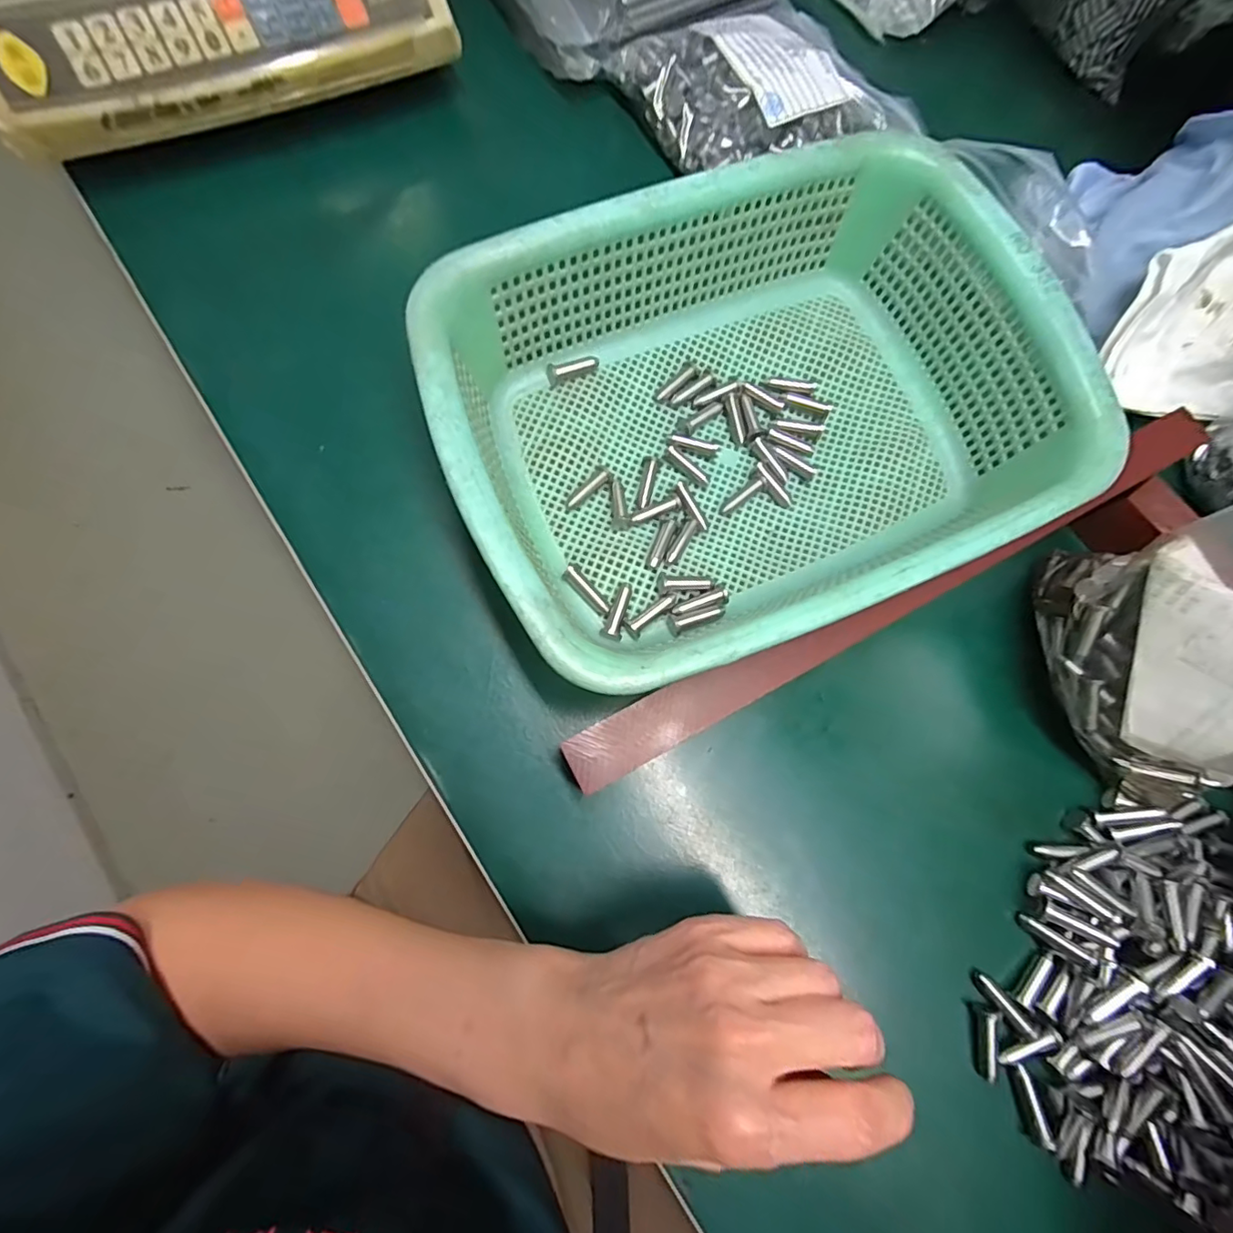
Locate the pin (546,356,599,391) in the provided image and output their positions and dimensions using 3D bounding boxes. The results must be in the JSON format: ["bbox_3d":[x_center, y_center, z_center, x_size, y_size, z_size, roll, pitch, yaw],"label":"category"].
[{"bbox_3d":[-0.025,-0.141,0.311,0.030,0.012,0.013,-13,79,-7],"label":"pin"}]

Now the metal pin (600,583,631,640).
[{"bbox_3d":[0.002,-0.002,0.283,0.011,0.009,0.030,25,77,2],"label":"metal pin"}]

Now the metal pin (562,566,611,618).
[{"bbox_3d":[-0.015,-0.013,0.285,0.008,0.006,0.031,-45,96,-10],"label":"metal pin"}]

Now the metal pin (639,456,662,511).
[{"bbox_3d":[0.018,-0.075,0.308,0.009,0.006,0.032,10,77,-2],"label":"metal pin"}]

